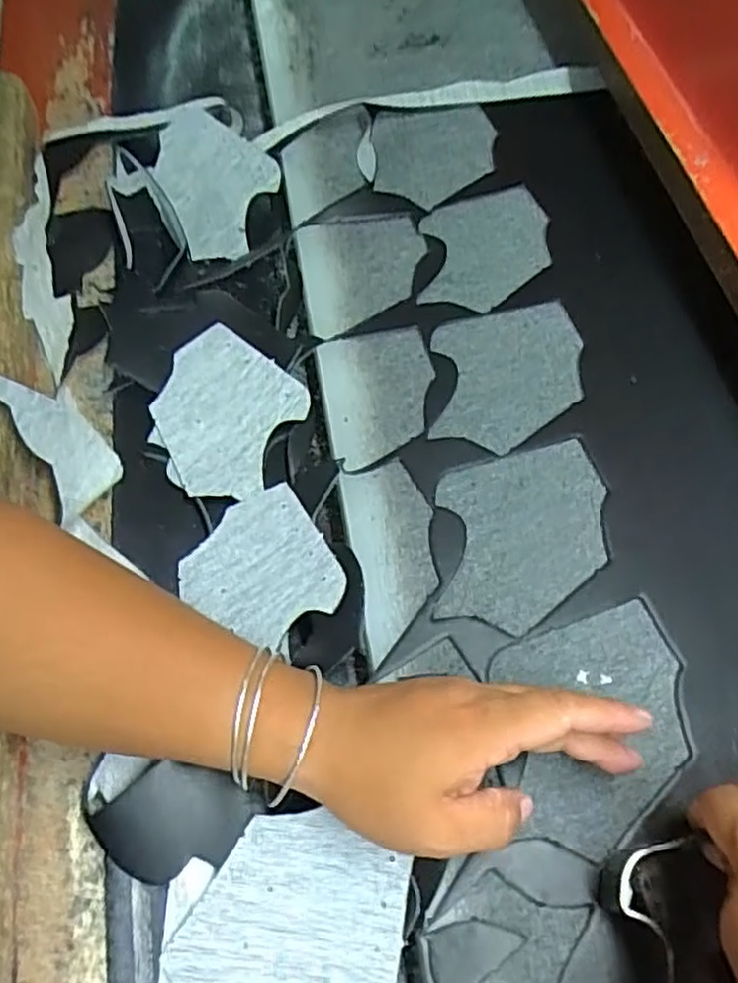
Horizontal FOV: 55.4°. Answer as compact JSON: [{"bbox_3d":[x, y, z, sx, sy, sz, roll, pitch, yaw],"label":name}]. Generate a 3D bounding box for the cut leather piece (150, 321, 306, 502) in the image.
[{"bbox_3d":[-0.100,-0.051,0.474,0.102,0.008,0.101,39,72,9],"label":"cut leather piece"}]

